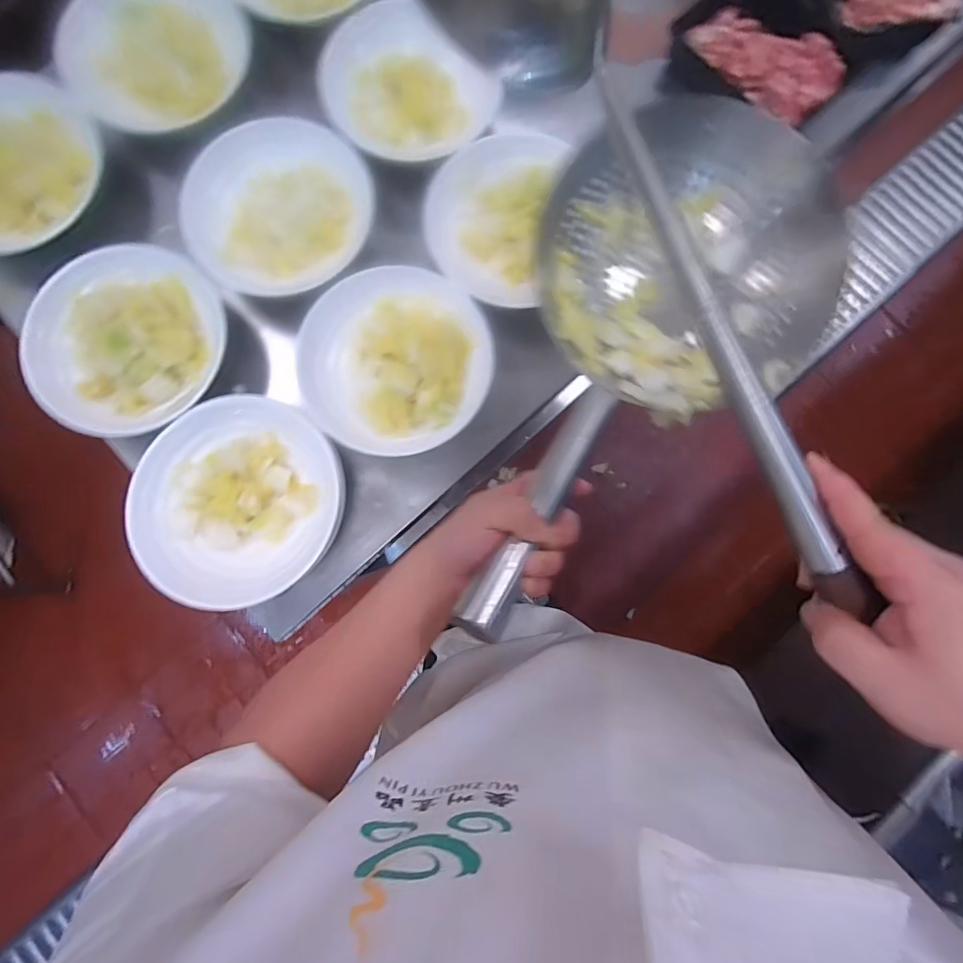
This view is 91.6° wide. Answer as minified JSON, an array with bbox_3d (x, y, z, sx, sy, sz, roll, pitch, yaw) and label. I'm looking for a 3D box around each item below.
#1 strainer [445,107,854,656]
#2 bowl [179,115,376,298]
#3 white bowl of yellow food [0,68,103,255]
[{"bbox_3d":[0.116,-0.103,0.409,0.249,0.103,0.490,38,77,1],"label":"strainer"},{"bbox_3d":[-0.243,-0.326,0.566,0.220,0.053,0.205,-39,82,-7],"label":"bowl"},{"bbox_3d":[-0.562,-0.372,0.553,0.166,0.056,0.218,30,84,1],"label":"white bowl of yellow food"}]

